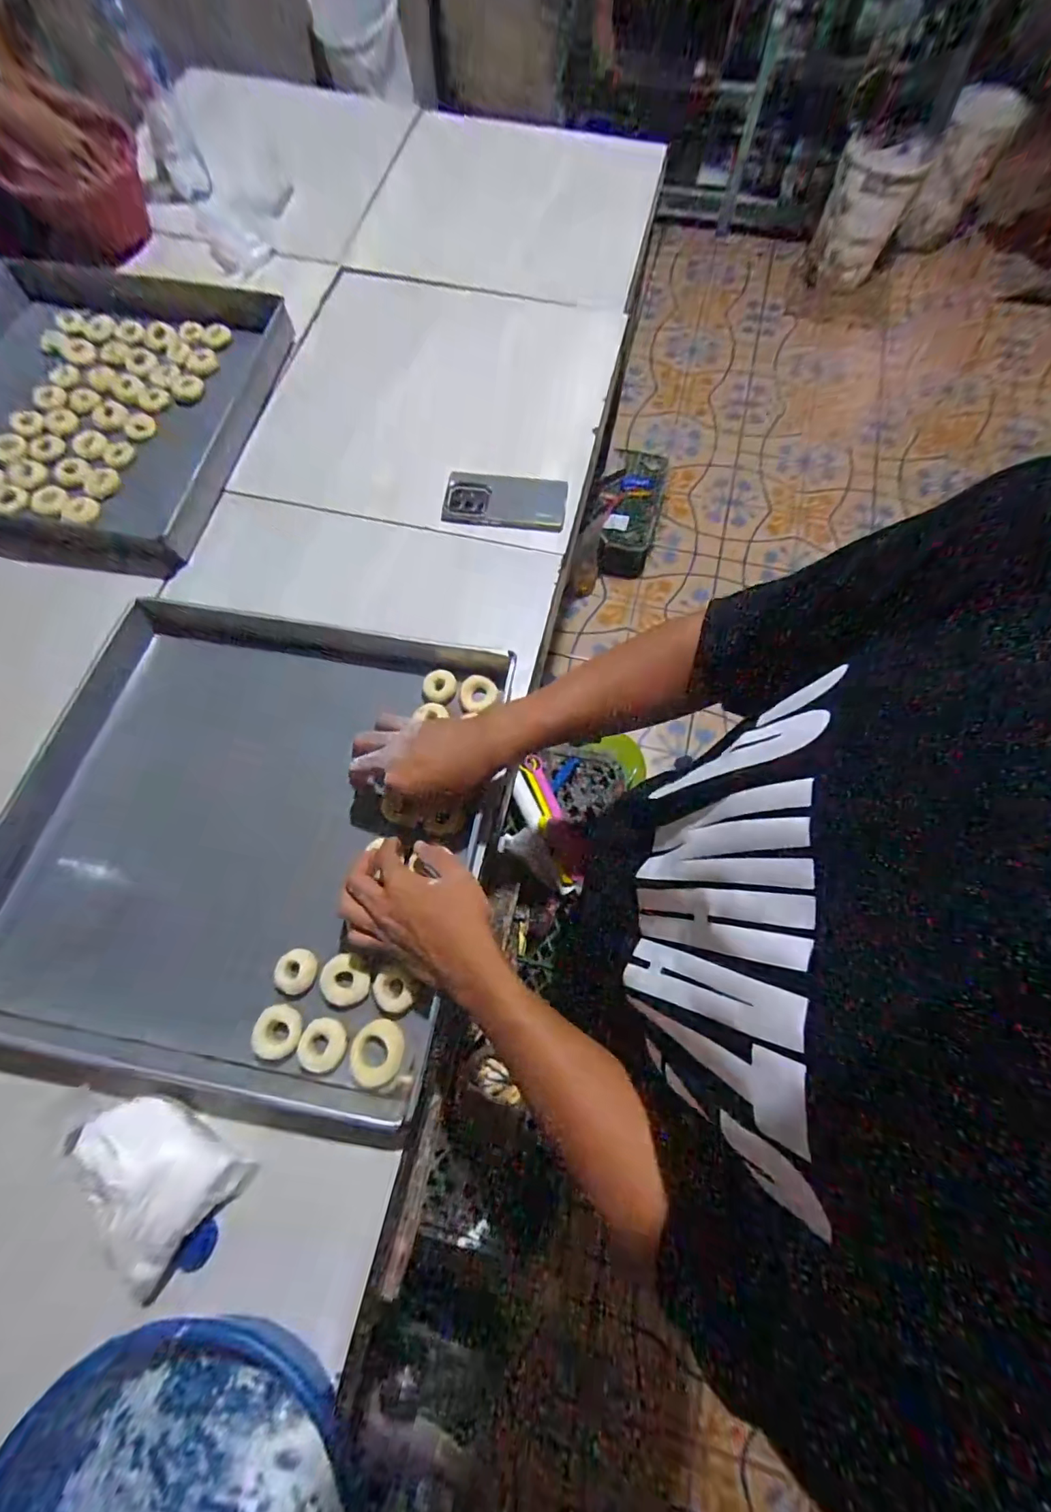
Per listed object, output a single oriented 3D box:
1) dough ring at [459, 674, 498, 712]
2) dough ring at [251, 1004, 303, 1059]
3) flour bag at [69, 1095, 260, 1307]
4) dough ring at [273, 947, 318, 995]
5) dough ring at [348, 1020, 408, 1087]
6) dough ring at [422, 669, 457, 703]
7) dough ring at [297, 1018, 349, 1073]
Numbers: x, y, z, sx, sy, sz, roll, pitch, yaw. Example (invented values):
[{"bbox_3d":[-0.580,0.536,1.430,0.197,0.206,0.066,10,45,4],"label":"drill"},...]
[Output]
[{"bbox_3d":[-0.054,-0.073,0.566,0.042,0.012,0.040,0,72,1],"label":"dough ring"},{"bbox_3d":[-0.226,0.251,0.449,0.039,0.016,0.042,0,72,1],"label":"dough ring"},{"bbox_3d":[-0.309,0.346,0.404,0.127,0.061,0.096,38,77,12],"label":"flour bag"},{"bbox_3d":[-0.220,0.206,0.472,0.036,0.012,0.037,0,72,1],"label":"dough ring"},{"bbox_3d":[-0.137,0.272,0.453,0.047,0.010,0.051,0,72,1],"label":"dough ring"},{"bbox_3d":[-0.097,-0.079,0.557,0.034,0.012,0.037,0,72,1],"label":"dough ring"},{"bbox_3d":[-0.186,0.265,0.451,0.038,0.015,0.040,0,72,1],"label":"dough ring"}]

